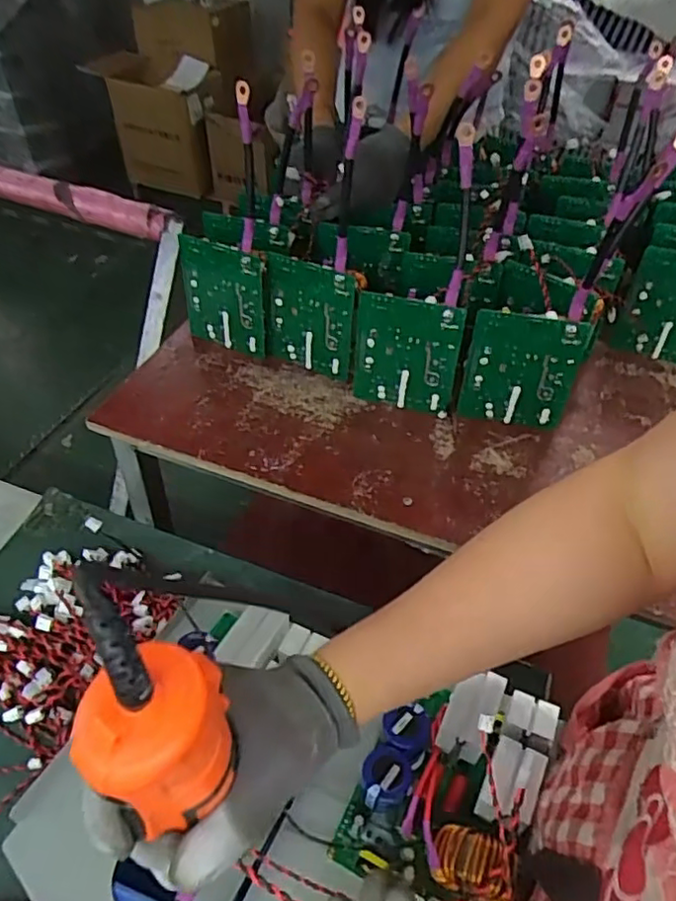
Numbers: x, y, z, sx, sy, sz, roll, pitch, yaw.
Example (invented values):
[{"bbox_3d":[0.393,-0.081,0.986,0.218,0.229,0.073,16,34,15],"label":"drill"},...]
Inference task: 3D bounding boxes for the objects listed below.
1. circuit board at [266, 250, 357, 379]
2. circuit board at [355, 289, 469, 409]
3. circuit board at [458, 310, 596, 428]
[{"bbox_3d":[-0.038,-0.164,0.788,0.116,0.156,0.011,14,47,11],"label":"circuit board"},{"bbox_3d":[0.080,-0.111,0.743,0.121,0.153,0.015,12,47,9],"label":"circuit board"},{"bbox_3d":[0.213,-0.092,0.728,0.126,0.153,0.020,7,46,5],"label":"circuit board"}]

